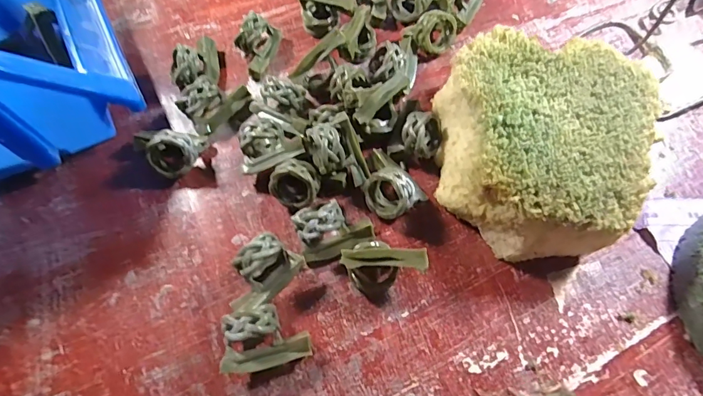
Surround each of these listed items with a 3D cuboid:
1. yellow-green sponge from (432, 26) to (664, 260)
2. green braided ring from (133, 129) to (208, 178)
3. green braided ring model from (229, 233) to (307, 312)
[{"bbox_3d":[0.092,-0.026,0.211,0.095,0.042,0.106,13,66,6],"label":"yellow-green sponge"},{"bbox_3d":[-0.094,-0.025,0.219,0.031,0.029,0.020,-22,67,-9],"label":"green braided ring"},{"bbox_3d":[-0.042,0.037,0.194,0.022,0.025,0.035,34,70,14],"label":"green braided ring model"}]

